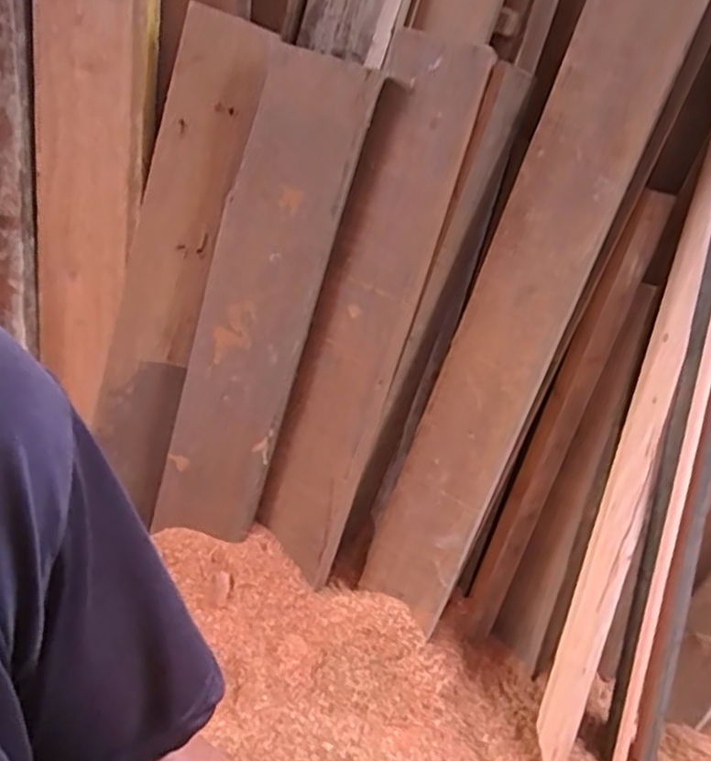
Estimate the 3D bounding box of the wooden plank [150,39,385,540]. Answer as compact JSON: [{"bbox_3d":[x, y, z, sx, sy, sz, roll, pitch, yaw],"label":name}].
[{"bbox_3d":[-0.122,-0.079,0.823,0.140,0.597,0.022,22,16,10],"label":"wooden plank"}]

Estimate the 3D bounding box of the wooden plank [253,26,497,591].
[{"bbox_3d":[0.004,-0.069,0.808,0.123,0.632,0.033,25,17,27],"label":"wooden plank"}]

